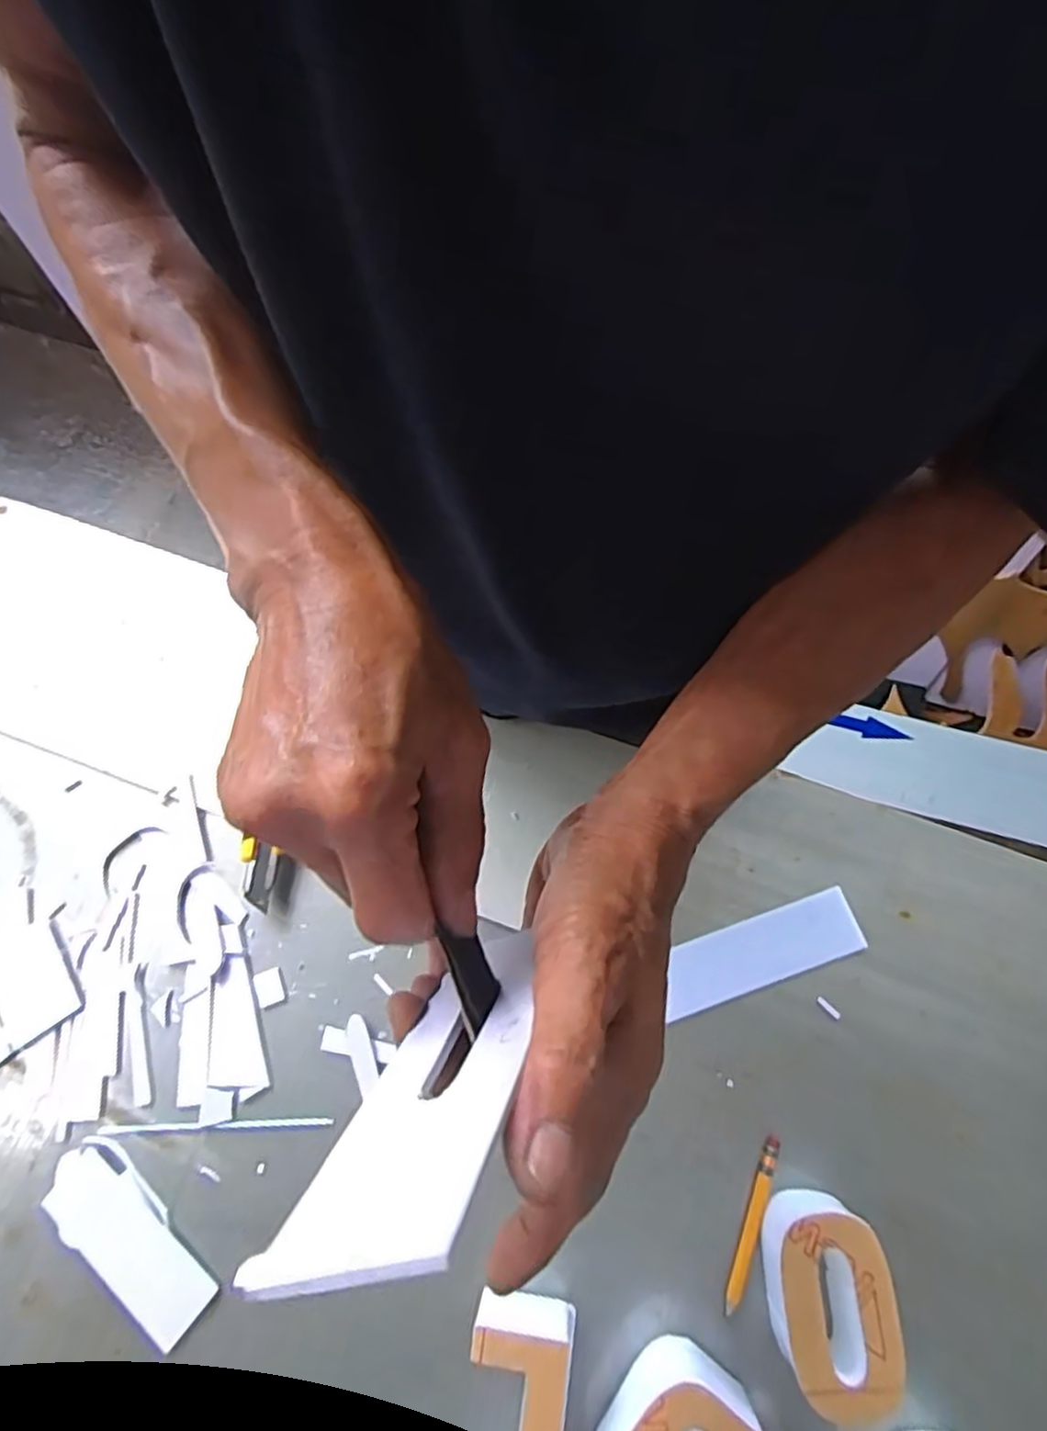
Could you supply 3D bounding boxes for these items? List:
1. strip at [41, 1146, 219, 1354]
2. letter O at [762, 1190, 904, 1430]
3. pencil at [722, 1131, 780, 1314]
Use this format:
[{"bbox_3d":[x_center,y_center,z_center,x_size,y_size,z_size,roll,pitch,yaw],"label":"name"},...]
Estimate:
[{"bbox_3d":[-0.227,0.300,0.408,0.114,0.004,0.043,38,77,14],"label":"strip"},{"bbox_3d":[0.157,0.300,0.369,0.052,0.045,0.082,-1,71,2],"label":"letter O"},{"bbox_3d":[0.126,0.280,0.396,0.009,0.007,0.087,21,74,9],"label":"pencil"}]

